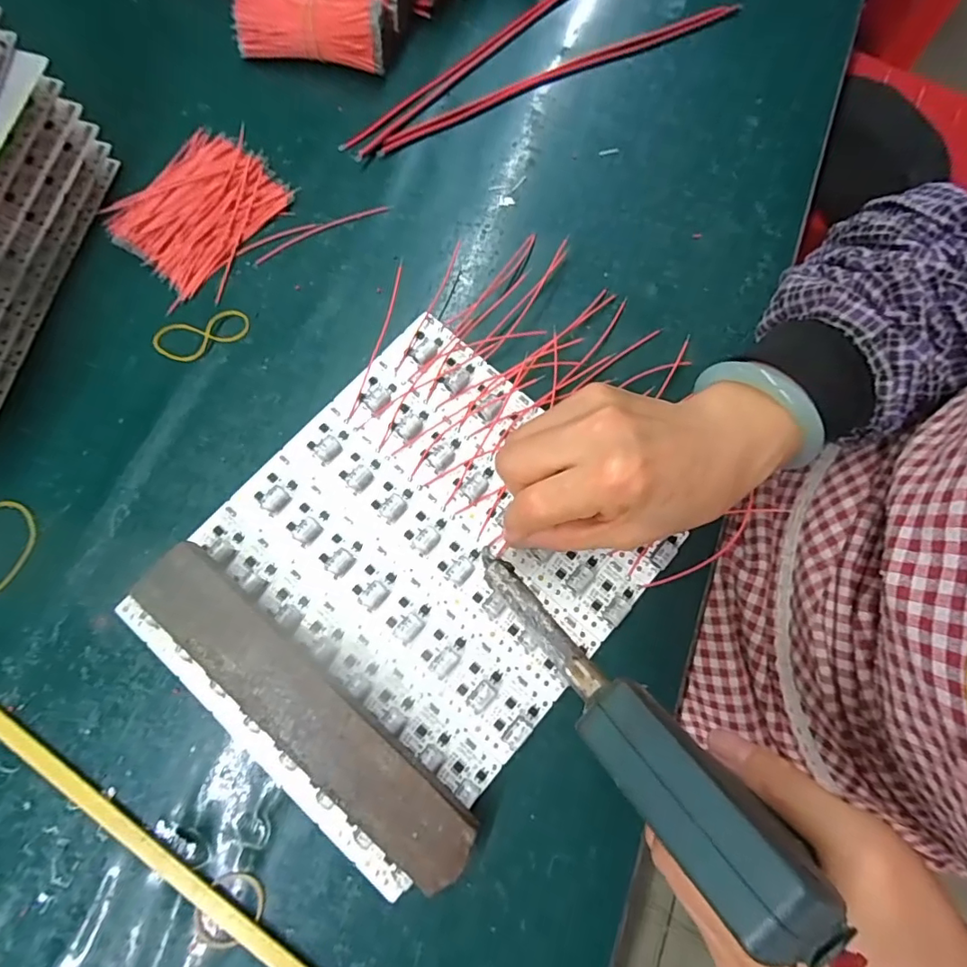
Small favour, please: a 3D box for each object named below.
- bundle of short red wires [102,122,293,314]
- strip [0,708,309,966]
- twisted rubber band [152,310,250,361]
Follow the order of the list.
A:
[{"bbox_3d":[-0.183,-0.175,0.338,0.084,0.014,0.108,31,77,6],"label":"bundle of short red wires"},{"bbox_3d":[-0.144,0.187,0.252,0.313,0.005,0.010,34,77,6],"label":"strip"},{"bbox_3d":[-0.170,-0.090,0.319,0.056,0.004,0.025,-18,77,-6],"label":"twisted rubber band"}]

